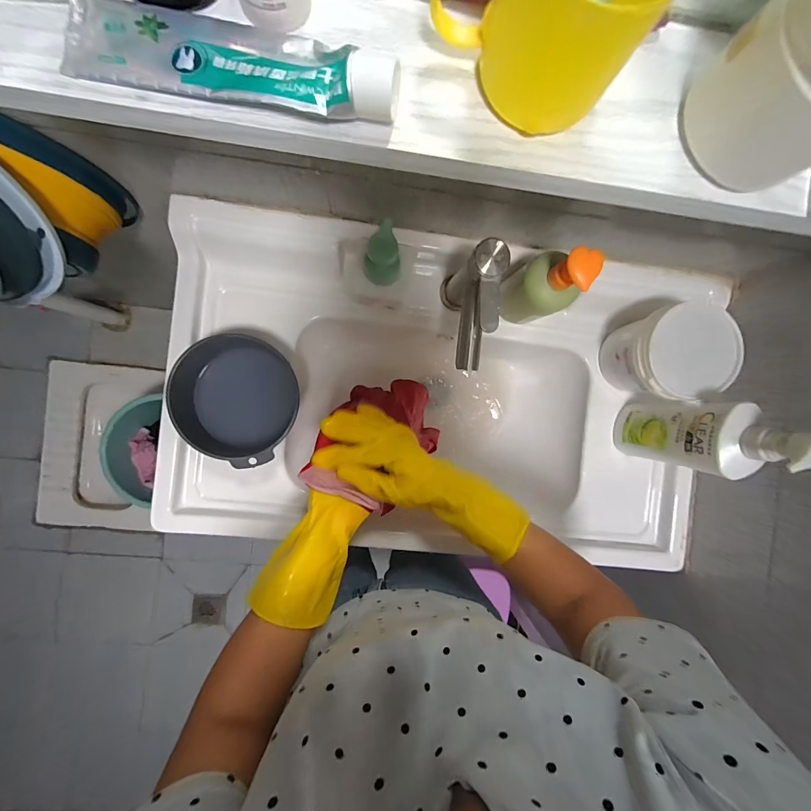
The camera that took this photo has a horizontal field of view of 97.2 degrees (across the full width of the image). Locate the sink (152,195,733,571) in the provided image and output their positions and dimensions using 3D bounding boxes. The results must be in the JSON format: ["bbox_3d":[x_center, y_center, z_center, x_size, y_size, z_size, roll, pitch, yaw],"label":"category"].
[{"bbox_3d":[0.056,-0.006,0.584,0.783,0.180,0.452,7,90,-5],"label":"sink"}]

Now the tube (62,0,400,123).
[{"bbox_3d":[-0.086,-0.173,0.174,0.165,0.025,0.041,9,90,-5],"label":"tube"}]

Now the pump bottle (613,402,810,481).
[{"bbox_3d":[0.368,0.040,0.448,0.047,0.242,0.084,7,90,-5],"label":"pump bottle"}]

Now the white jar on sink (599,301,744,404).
[{"bbox_3d":[0.364,-0.070,0.513,0.118,0.123,0.120,0,91,-5],"label":"white jar on sink"}]

